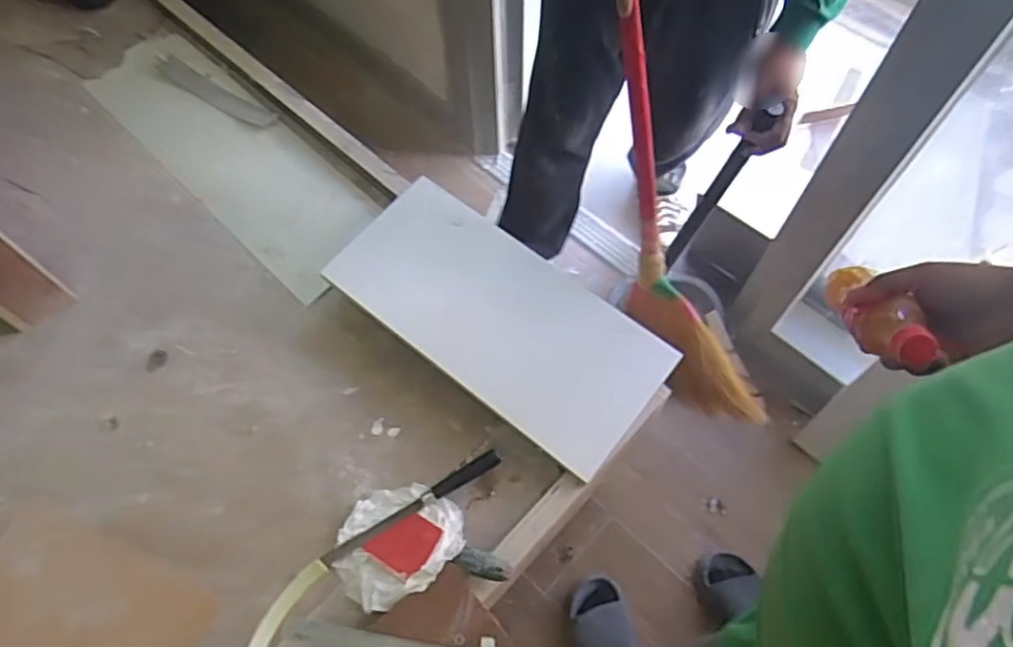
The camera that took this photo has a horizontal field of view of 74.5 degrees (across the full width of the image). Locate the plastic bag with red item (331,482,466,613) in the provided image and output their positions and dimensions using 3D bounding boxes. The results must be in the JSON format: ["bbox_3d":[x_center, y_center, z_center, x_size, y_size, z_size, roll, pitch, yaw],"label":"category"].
[{"bbox_3d":[-0.155,0.302,0.932,0.185,0.067,0.154,-29,66,-13],"label":"plastic bag with red item"}]

